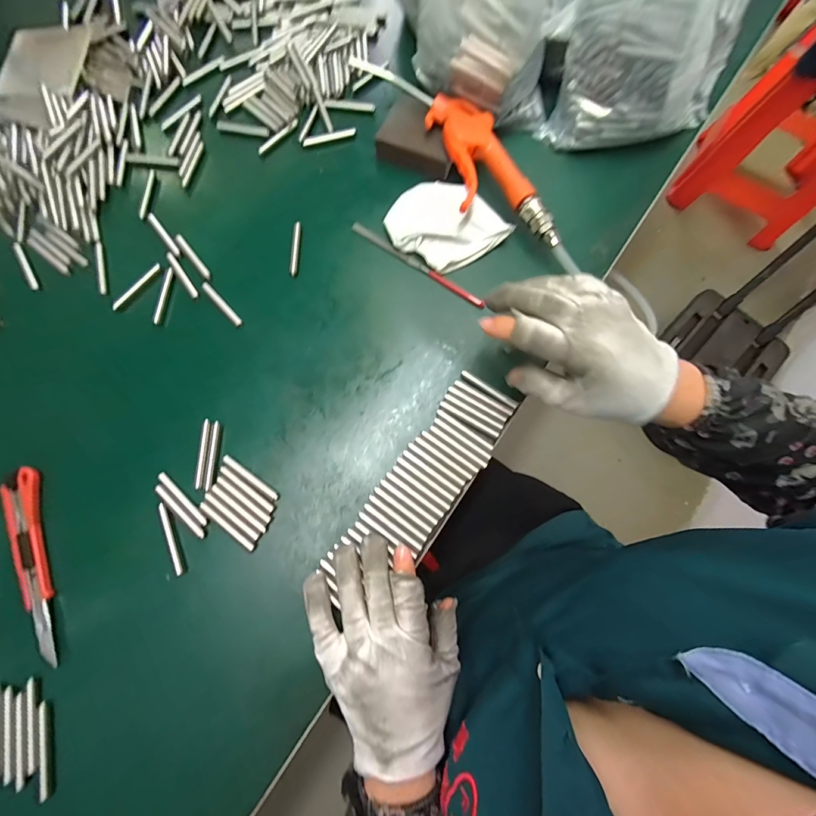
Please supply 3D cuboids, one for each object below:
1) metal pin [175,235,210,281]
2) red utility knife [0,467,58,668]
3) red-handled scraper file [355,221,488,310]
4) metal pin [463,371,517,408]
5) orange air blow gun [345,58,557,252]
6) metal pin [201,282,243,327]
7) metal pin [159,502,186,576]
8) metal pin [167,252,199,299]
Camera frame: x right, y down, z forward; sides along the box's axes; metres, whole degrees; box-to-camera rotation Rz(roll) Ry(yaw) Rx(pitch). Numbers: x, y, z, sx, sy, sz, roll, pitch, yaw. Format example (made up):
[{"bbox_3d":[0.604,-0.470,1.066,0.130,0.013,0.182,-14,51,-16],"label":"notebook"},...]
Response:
[{"bbox_3d":[-0.213,-0.151,0.358,0.008,0.004,0.061,-38,78,-10],"label":"metal pin"},{"bbox_3d":[-0.297,0.121,0.286,0.023,0.011,0.150,-23,76,-7],"label":"red utility knife"},{"bbox_3d":[0.009,-0.145,0.365,0.159,0.004,0.008,36,77,9],"label":"red-handled scraper file"},{"bbox_3d":[0.074,-0.017,0.330,0.057,0.004,0.008,35,77,9],"label":"metal pin"},{"bbox_3d":[0.056,-0.258,0.373,0.091,0.044,0.269,-28,77,-8],"label":"orange air blow gun"},{"bbox_3d":[-0.179,-0.100,0.345,0.008,0.004,0.061,-41,79,-11],"label":"metal pin"},{"bbox_3d":[-0.195,0.107,0.298,0.006,0.006,0.059,-21,76,-6],"label":"metal pin"},{"bbox_3d":[-0.220,-0.130,0.351,0.007,0.004,0.058,-35,78,-9],"label":"metal pin"}]

